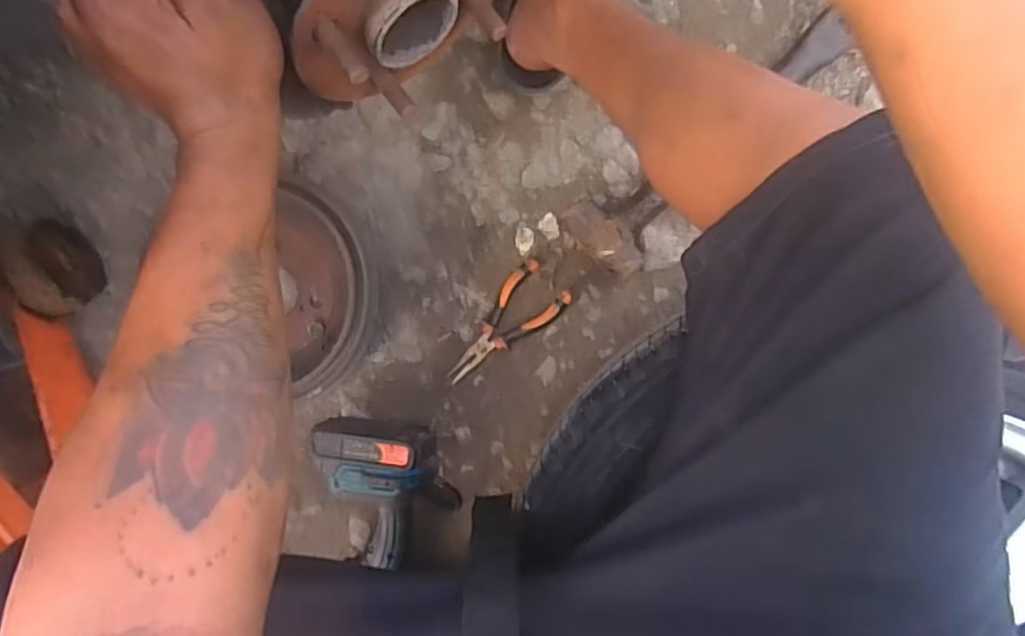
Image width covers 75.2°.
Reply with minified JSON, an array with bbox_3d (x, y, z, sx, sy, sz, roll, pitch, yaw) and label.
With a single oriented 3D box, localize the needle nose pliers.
[{"bbox_3d":[-0.011,0.011,0.688,0.149,0.018,0.060,-44,86,1],"label":"needle nose pliers"}]

